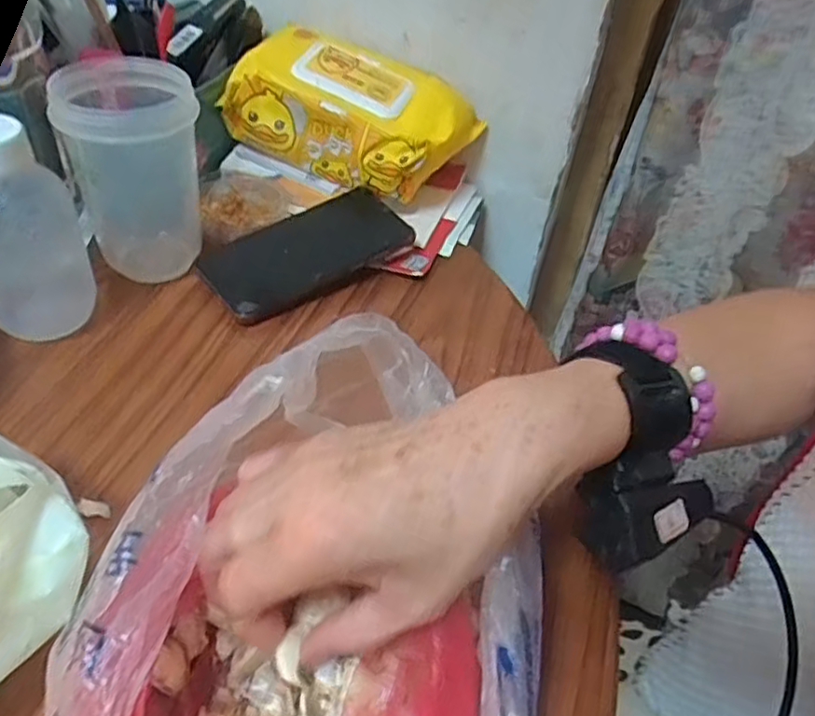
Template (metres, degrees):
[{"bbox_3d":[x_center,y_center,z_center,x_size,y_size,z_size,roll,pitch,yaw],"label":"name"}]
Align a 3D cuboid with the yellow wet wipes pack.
[{"bbox_3d":[-0.043,-0.220,0.587,0.189,0.084,0.116,19,45,11],"label":"yellow wet wipes pack"}]

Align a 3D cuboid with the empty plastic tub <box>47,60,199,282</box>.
[{"bbox_3d":[-0.193,-0.135,0.488,0.085,0.133,0.093,-9,46,-17],"label":"empty plastic tub"}]

